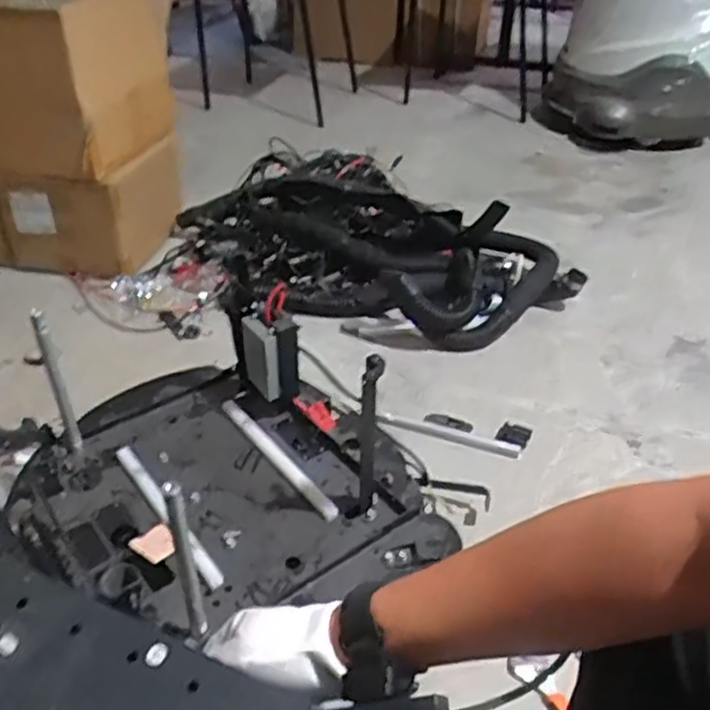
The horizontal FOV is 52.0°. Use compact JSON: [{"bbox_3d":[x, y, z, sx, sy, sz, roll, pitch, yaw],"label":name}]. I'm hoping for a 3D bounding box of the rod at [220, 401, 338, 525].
[{"bbox_3d":[-0.119,0.149,1.102,0.025,0.020,0.288,-25,45,-30],"label":"rod"}]

